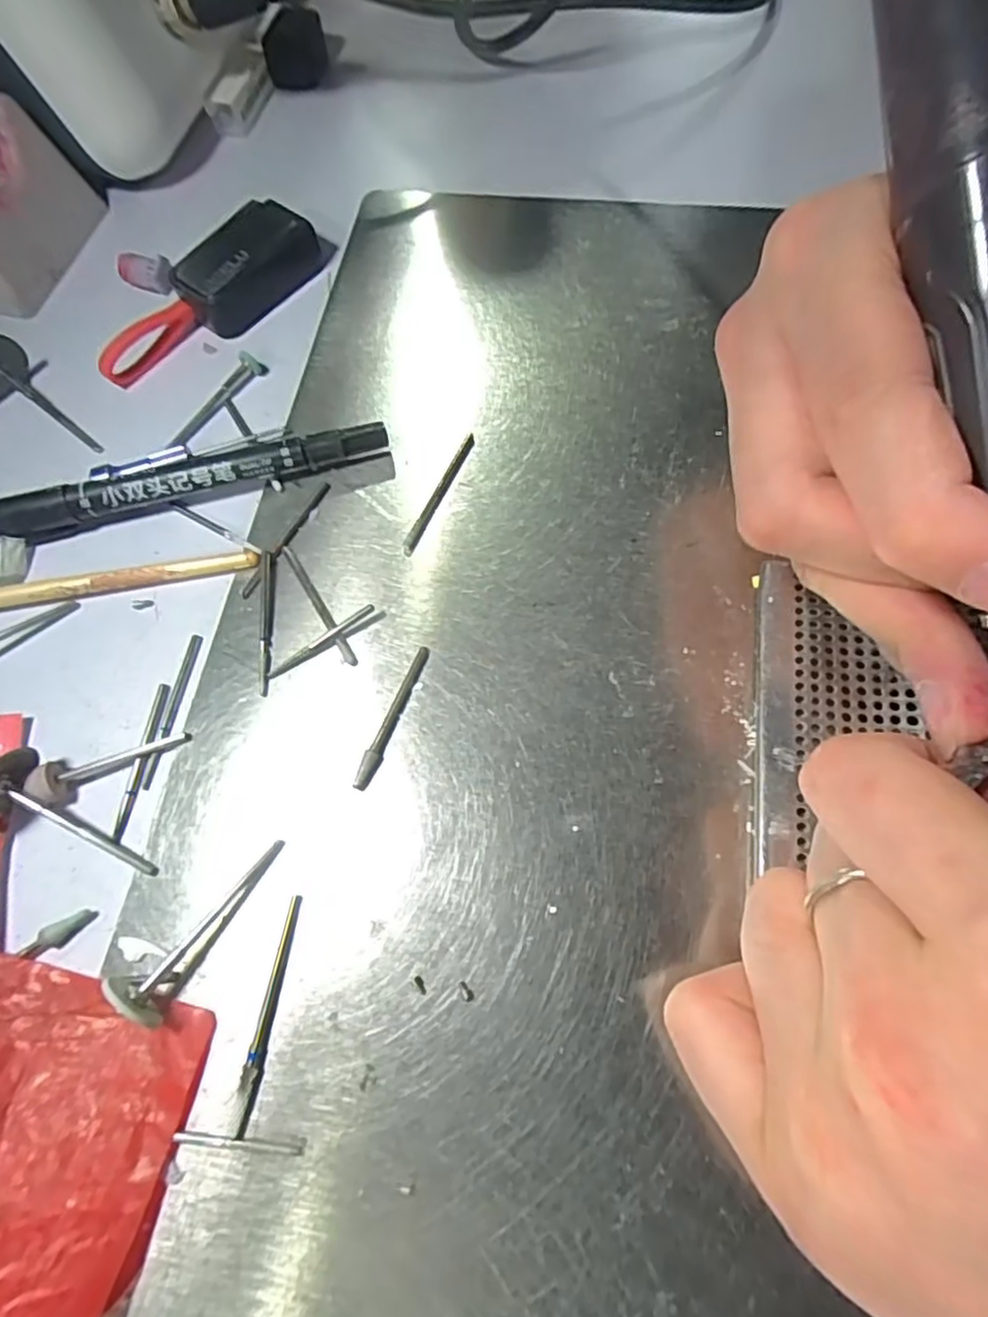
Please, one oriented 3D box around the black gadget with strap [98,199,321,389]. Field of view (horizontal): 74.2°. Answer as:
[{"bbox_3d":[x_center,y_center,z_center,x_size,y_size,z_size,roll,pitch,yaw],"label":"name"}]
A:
[{"bbox_3d":[-0.098,-0.125,0.225,0.026,0.018,0.085,37,75,16],"label":"black gadget with strap"}]

